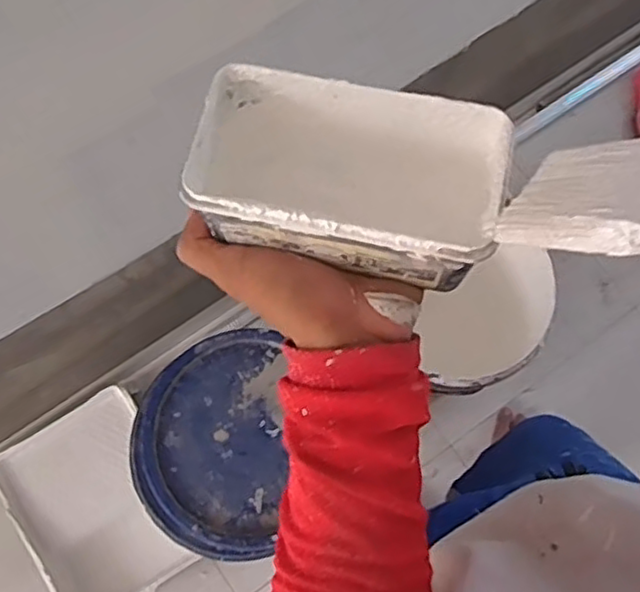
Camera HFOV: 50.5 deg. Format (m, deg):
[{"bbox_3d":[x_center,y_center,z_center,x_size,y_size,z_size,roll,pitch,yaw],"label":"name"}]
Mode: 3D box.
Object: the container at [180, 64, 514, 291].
[{"bbox_3d":[0.012,-0.052,0.341,0.138,0.085,0.077,12,73,2],"label":"container"}]

